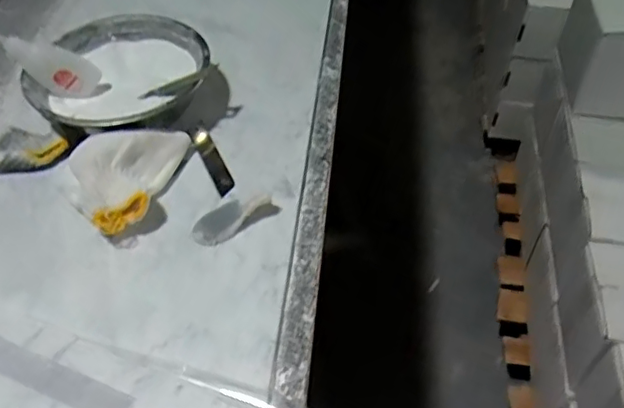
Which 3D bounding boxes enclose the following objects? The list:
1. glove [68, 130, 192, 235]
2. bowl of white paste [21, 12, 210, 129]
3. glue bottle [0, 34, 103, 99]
[{"bbox_3d":[-0.142,-0.021,0.477,0.109,0.046,0.083,-25,53,-19],"label":"glove"},{"bbox_3d":[-0.179,-0.115,0.560,0.160,0.058,0.161,-3,47,3],"label":"bowl of white paste"},{"bbox_3d":[-0.242,-0.127,0.526,0.095,0.039,0.020,25,38,-30],"label":"glue bottle"}]

